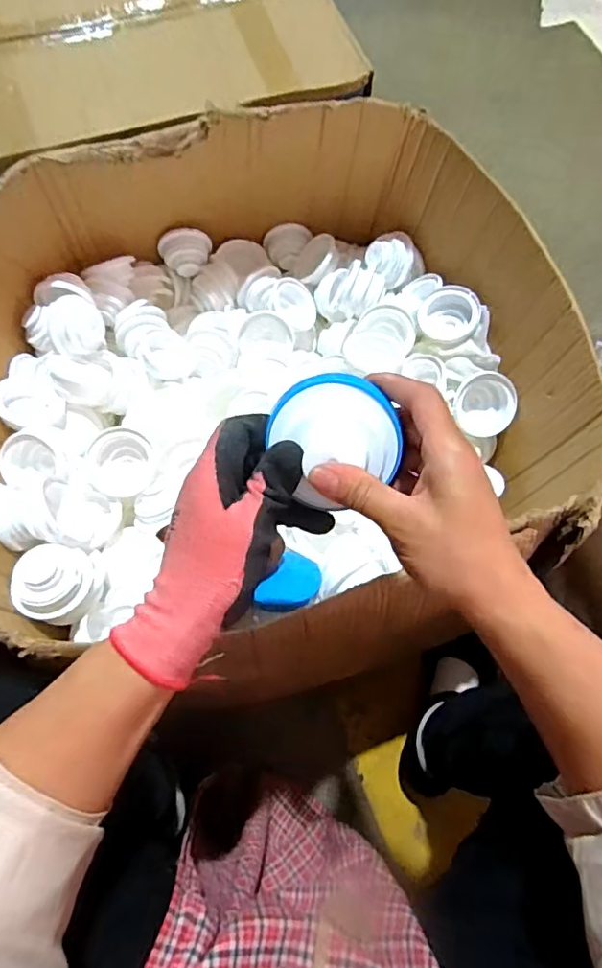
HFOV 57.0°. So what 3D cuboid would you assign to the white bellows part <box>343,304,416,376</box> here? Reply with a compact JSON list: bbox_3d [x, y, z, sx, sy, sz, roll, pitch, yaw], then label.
[{"bbox_3d":[0.101,-0.180,0.715,0.080,0.051,0.107,24,71,7],"label":"white bellows part"}]

